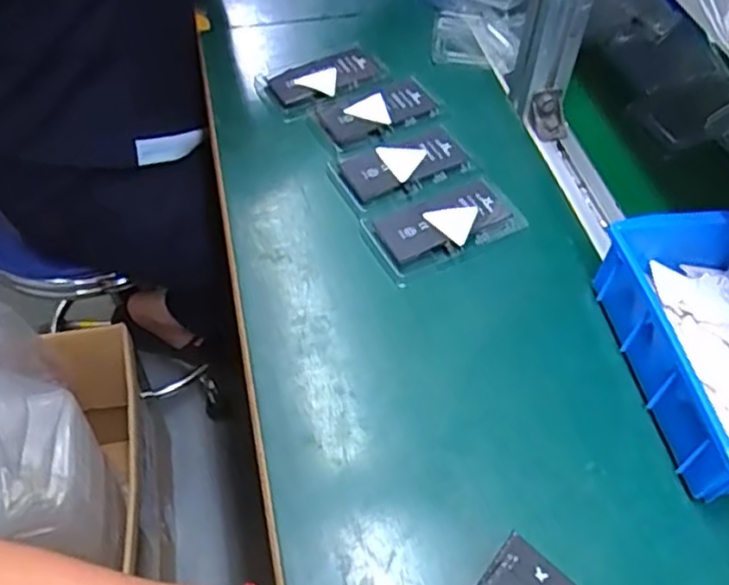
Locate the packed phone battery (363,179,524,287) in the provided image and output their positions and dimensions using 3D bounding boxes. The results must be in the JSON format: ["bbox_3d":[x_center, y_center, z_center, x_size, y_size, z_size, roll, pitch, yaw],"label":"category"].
[{"bbox_3d":[0.068,-0.055,0.573,0.126,0.009,0.069,-15,55,-14],"label":"packed phone battery"}]

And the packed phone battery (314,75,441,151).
[{"bbox_3d":[0.013,-0.176,0.660,0.112,0.004,0.064,-20,56,-17],"label":"packed phone battery"}]

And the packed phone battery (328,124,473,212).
[{"bbox_3d":[0.035,-0.116,0.617,0.119,0.006,0.064,-21,56,-18],"label":"packed phone battery"}]

